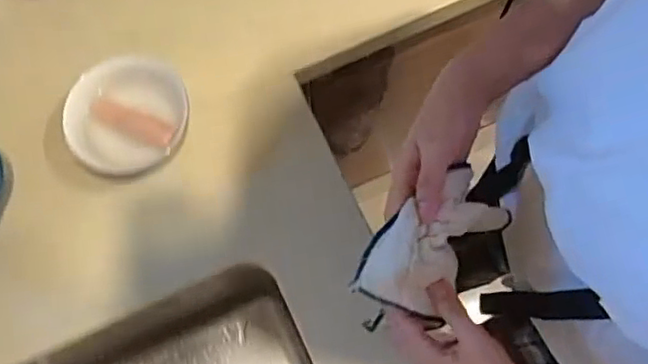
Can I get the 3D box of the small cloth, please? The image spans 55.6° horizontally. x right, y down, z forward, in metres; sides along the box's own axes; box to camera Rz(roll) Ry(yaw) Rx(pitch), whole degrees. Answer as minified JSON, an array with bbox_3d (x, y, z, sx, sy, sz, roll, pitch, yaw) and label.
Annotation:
[{"bbox_3d":[0.083,0.044,0.457,0.072,0.058,0.119,34,77,10],"label":"small cloth"}]

